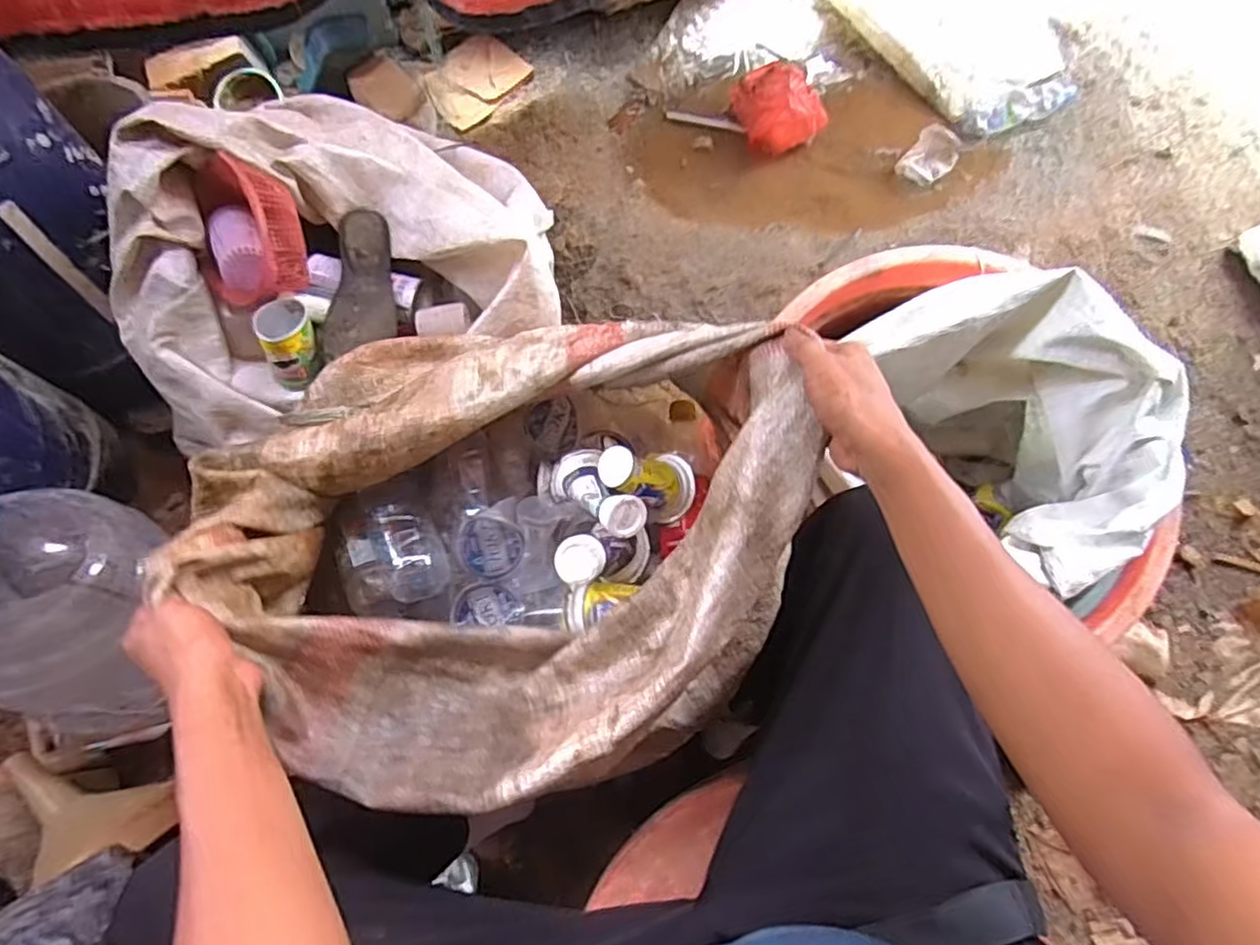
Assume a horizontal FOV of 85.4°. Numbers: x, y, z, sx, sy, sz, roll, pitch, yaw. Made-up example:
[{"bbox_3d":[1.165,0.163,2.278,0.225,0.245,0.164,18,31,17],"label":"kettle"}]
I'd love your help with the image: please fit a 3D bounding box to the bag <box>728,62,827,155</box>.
[{"bbox_3d":[0.294,-0.721,1.360,0.186,0.122,0.105,10,69,2],"label":"bag"}]

